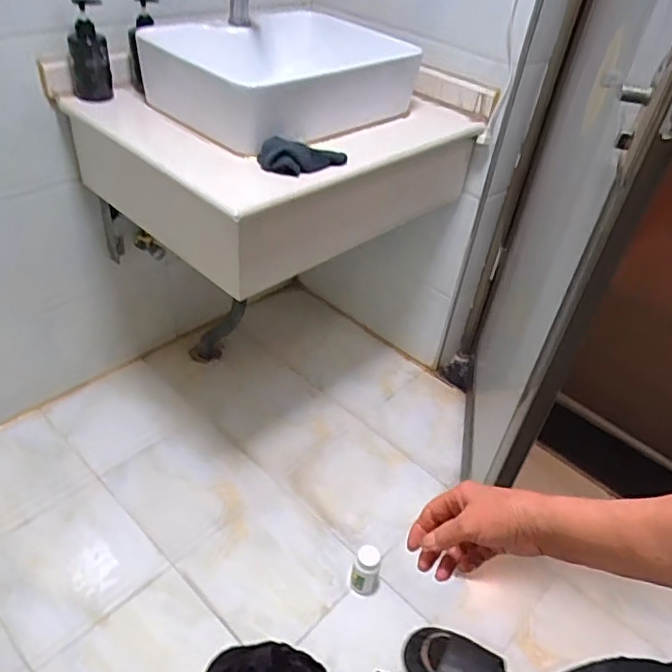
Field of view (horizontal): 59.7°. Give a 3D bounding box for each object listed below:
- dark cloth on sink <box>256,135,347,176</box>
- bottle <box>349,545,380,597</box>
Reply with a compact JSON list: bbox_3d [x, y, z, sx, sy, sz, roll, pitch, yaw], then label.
[{"bbox_3d":[-0.055,-0.301,0.985,0.148,0.041,0.068,2,43,-6],"label":"dark cloth on sink"},{"bbox_3d":[0.063,0.486,1.210,0.059,0.108,0.059,15,43,9],"label":"bottle"}]

